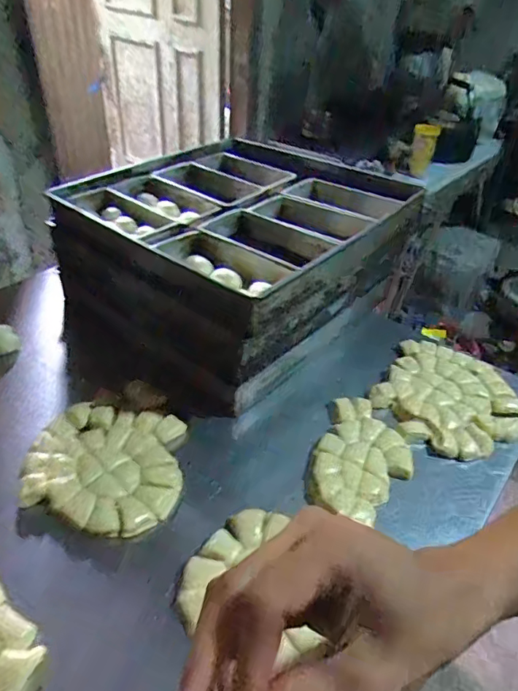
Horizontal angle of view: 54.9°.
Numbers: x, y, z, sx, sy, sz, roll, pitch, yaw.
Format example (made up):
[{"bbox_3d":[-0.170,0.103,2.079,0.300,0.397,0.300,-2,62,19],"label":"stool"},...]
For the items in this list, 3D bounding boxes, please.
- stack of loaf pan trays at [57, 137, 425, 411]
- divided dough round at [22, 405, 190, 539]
[{"bbox_3d":[-0.046,-0.169,0.858,0.445,0.213,0.443,32,47,29],"label":"stack of loaf pan trays"},{"bbox_3d":[-0.192,0.151,0.630,0.192,0.036,0.176,3,40,-3],"label":"divided dough round"}]

